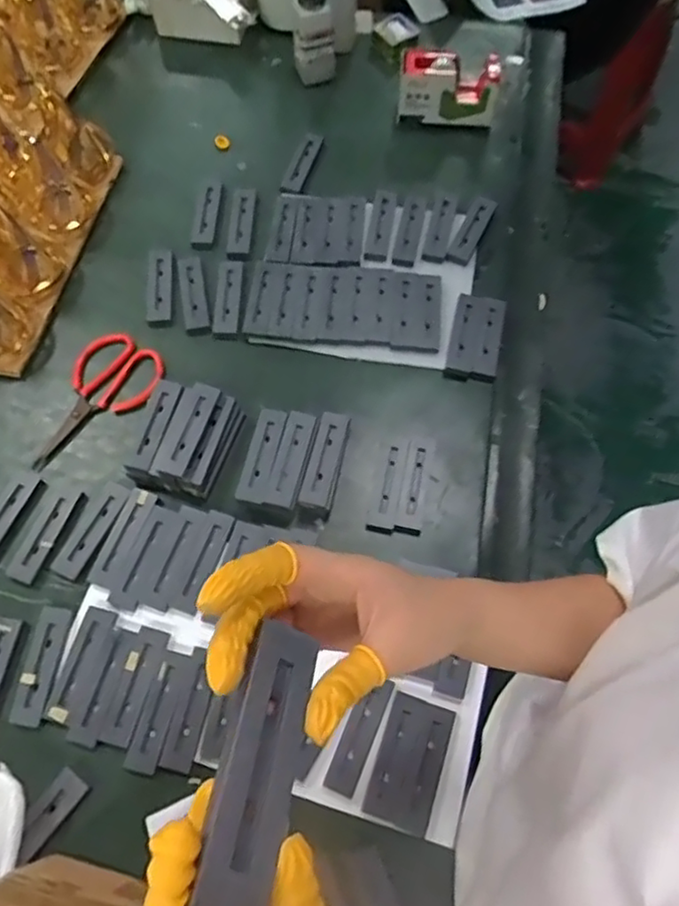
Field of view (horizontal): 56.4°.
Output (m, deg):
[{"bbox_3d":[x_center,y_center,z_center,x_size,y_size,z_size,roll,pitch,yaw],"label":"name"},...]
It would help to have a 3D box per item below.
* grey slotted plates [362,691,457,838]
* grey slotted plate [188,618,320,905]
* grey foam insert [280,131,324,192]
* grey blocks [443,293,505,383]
[{"bbox_3d":[0.066,0.287,0.590,0.059,0.006,0.109,18,68,8],"label":"grey slotted plates"},{"bbox_3d":[-0.029,0.126,0.259,0.011,0.037,0.102,-24,37,33],"label":"grey slotted plate"},{"bbox_3d":[-0.051,-0.406,0.882,0.029,0.017,0.099,20,68,8],"label":"grey foam insert"},{"bbox_3d":[0.168,-0.142,0.771,0.060,0.014,0.125,13,67,6],"label":"grey blocks"}]

